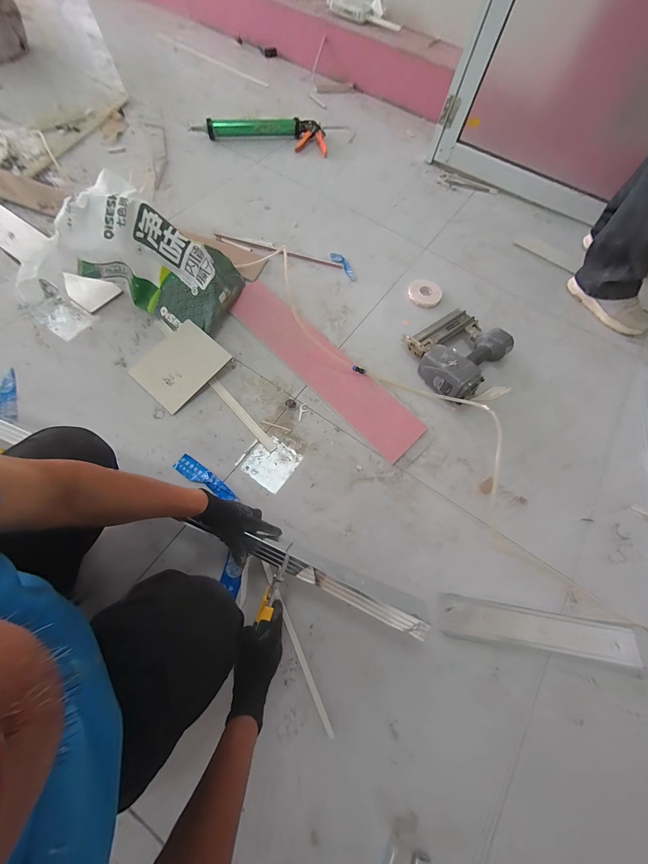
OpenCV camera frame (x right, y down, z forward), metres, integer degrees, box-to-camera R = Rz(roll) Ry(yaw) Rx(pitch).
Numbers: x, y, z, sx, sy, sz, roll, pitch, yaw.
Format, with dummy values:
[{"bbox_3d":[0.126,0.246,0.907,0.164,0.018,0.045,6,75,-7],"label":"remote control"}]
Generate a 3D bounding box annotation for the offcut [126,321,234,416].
[{"bbox_3d":[-0.402,-0.188,0.861,0.184,0.010,0.225,41,79,6],"label":"offcut"}]

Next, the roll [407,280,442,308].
[{"bbox_3d":[0.349,-0.478,1.058,0.114,0.031,0.114,2,66,-4],"label":"roll"}]

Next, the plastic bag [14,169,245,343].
[{"bbox_3d":[-0.515,-0.453,0.848,0.500,0.259,0.297,5,65,-4],"label":"plastic bag"}]

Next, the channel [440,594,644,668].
[{"bbox_3d":[0.465,0.438,0.675,0.413,0.026,0.082,11,66,0],"label":"channel"}]

